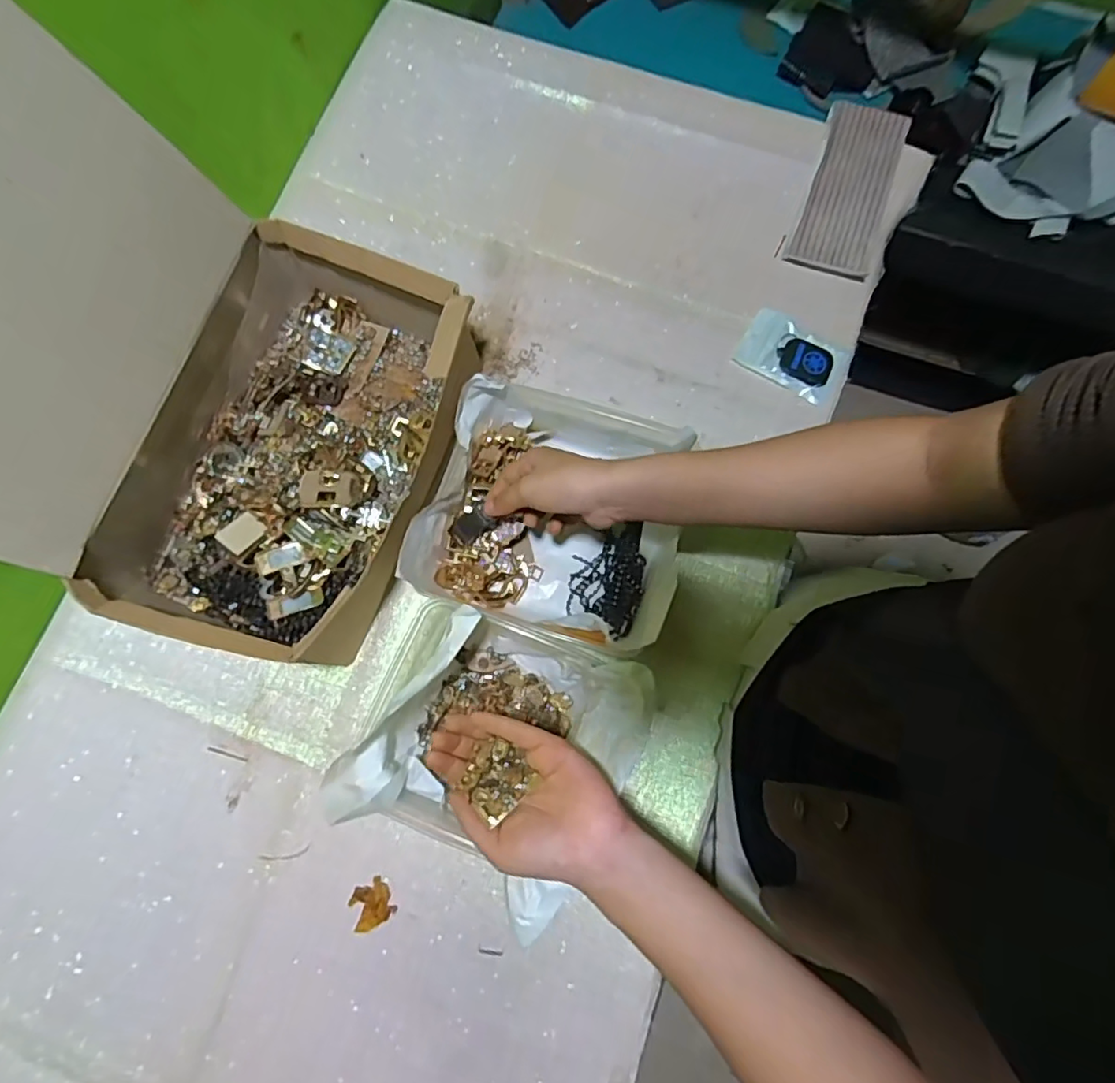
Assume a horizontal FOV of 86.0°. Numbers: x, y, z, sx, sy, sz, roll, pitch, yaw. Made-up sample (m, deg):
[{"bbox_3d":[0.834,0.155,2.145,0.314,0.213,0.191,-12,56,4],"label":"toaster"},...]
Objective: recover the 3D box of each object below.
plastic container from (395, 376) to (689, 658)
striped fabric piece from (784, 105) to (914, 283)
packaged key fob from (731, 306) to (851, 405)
[{"bbox_3d":[0.008,-0.035,0.519,0.216,0.074,0.223,18,79,3],"label":"plastic container"},{"bbox_3d":[0.299,-0.354,0.609,0.088,0.040,0.170,19,79,3],"label":"striped fabric piece"},{"bbox_3d":[0.229,-0.182,0.587,0.096,0.018,0.064,31,80,5],"label":"packaged key fob"}]

